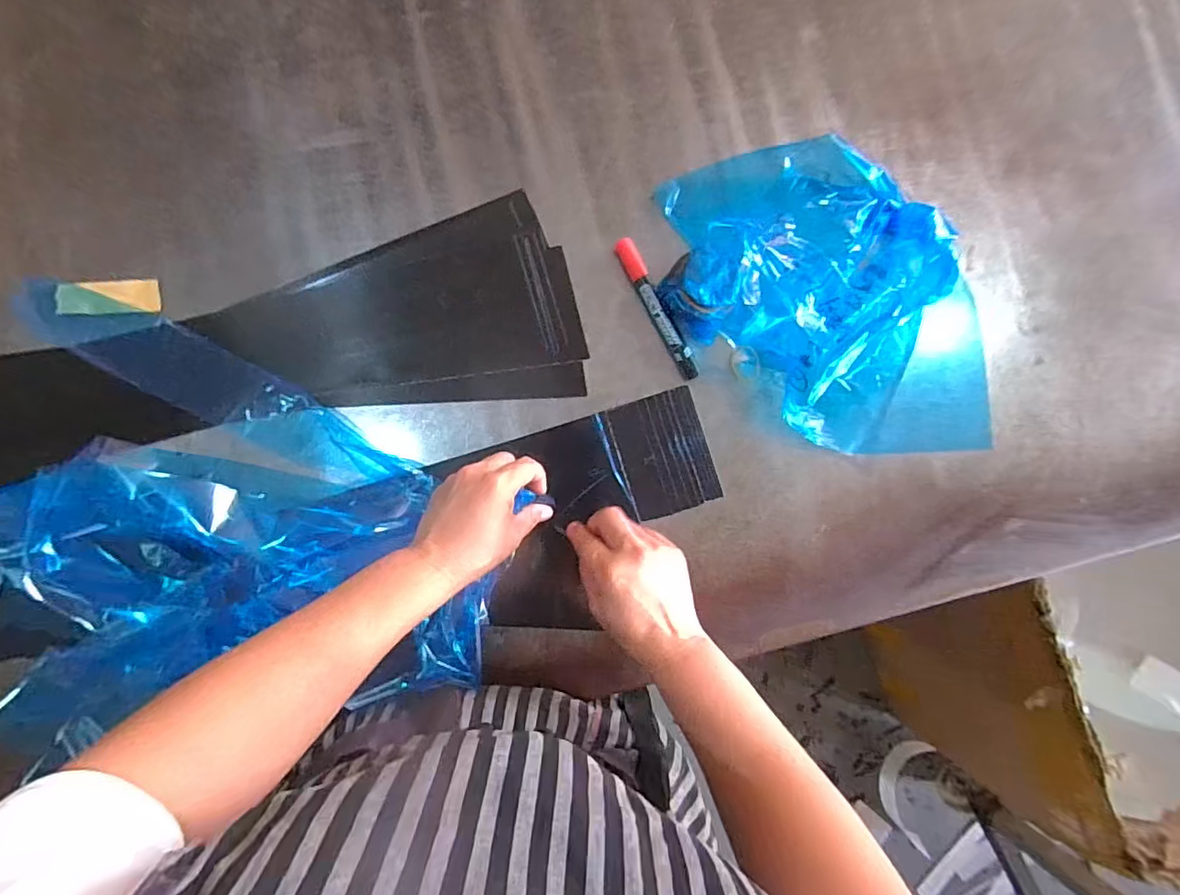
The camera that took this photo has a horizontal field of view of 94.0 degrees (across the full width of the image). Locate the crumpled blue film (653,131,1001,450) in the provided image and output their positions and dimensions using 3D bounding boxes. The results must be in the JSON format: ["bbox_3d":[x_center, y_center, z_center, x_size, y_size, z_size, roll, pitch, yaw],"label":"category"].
[{"bbox_3d":[0.221,-0.136,0.487,0.351,0.057,0.235,38,85,-2],"label":"crumpled blue film"}]

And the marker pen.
[{"bbox_3d":[0.060,-0.124,0.495,0.016,0.014,0.138,-27,90,-5],"label":"marker pen"}]

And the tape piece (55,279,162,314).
[{"bbox_3d":[-0.410,-0.128,0.467,0.081,0.005,0.029,-3,88,-5],"label":"tape piece"}]

